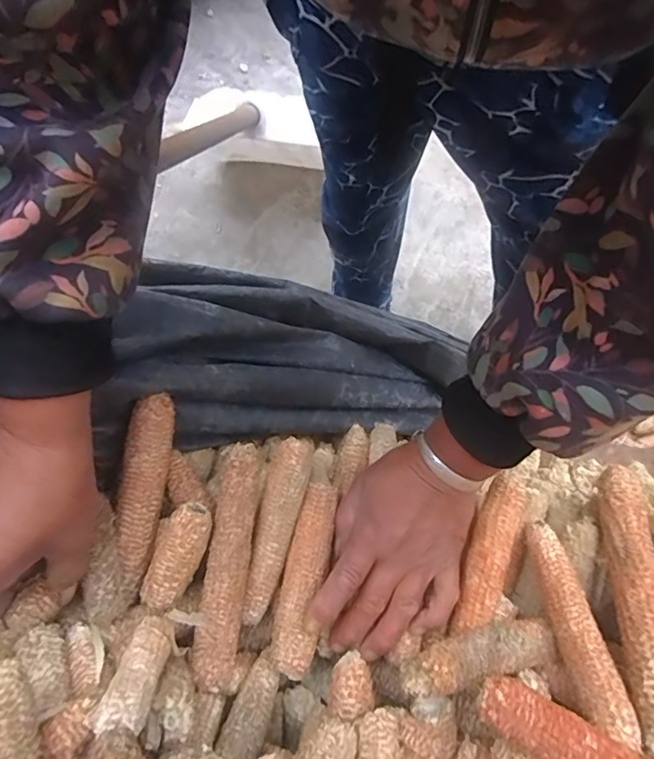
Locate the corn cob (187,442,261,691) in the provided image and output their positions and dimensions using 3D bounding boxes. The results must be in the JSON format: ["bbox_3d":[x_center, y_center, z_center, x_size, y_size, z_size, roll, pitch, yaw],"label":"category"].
[{"bbox_3d":[-0.069,0.127,0.372,0.032,0.031,0.157,2,75,4],"label":"corn cob"}]

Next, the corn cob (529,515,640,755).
[{"bbox_3d":[0.169,0.169,0.359,0.025,0.027,0.141,-7,45,0],"label":"corn cob"}]

